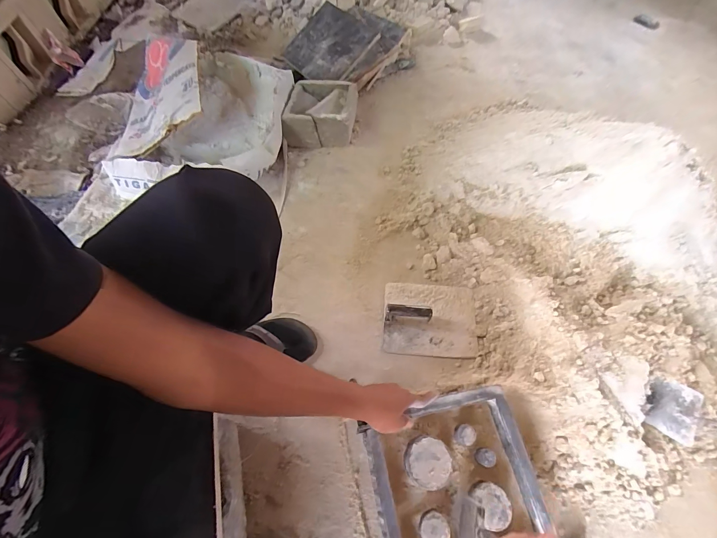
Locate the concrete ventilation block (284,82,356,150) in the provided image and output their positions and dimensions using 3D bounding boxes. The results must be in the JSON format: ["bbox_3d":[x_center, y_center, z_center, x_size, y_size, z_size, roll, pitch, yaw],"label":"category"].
[{"bbox_3d":[-0.110,-0.486,1.022,0.208,0.100,0.206,4,63,4],"label":"concrete ventilation block"}]

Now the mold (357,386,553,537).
[{"bbox_3d":[0.149,0.331,0.516,0.243,0.040,0.224,-15,63,-7],"label":"mold"}]

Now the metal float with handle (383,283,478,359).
[{"bbox_3d":[0.162,0.104,0.727,0.203,0.058,0.166,3,62,2],"label":"metal float with handle"}]

